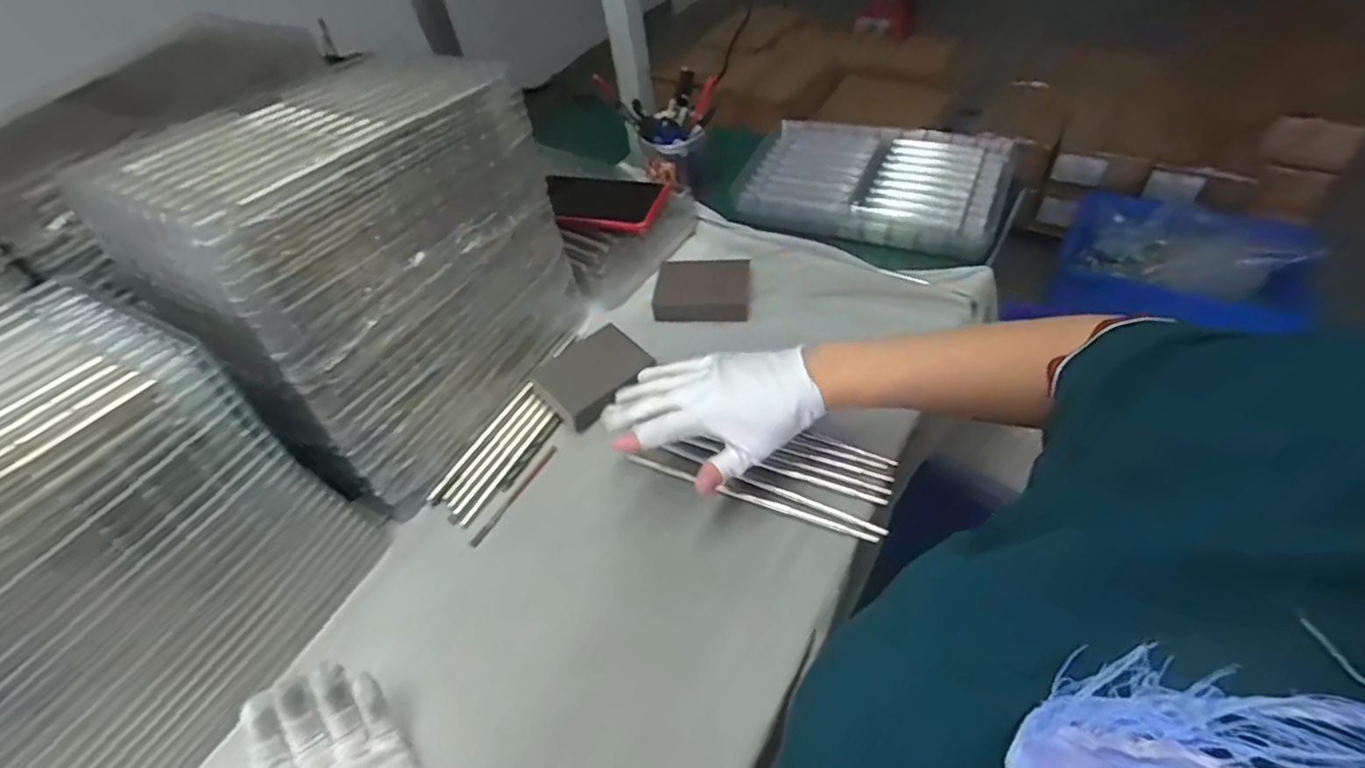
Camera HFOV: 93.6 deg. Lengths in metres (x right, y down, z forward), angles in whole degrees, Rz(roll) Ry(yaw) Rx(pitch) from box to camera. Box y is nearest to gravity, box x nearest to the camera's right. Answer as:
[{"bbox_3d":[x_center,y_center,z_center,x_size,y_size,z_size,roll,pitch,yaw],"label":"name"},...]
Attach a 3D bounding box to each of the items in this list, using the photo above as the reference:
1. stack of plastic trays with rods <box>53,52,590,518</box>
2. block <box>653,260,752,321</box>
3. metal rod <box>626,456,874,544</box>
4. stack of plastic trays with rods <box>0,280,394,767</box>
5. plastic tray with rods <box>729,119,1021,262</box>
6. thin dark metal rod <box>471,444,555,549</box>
[{"bbox_3d":[-0.257,-0.103,0.545,0.196,0.256,0.279,21,55,23],"label":"stack of plastic trays with rods"},{"bbox_3d":[0.021,-0.096,0.658,0.095,0.029,0.066,4,50,10],"label":"block"},{"bbox_3d":[0.051,0.089,0.510,0.205,0.007,0.007,16,50,20],"label":"metal rod"},{"bbox_3d":[-0.408,0.117,0.402,0.198,0.233,0.276,19,54,21],"label":"stack of plastic trays with rods"},{"bbox_3d":[0.207,-0.227,0.722,0.280,0.031,0.172,18,66,24],"label":"plastic tray with rods"},{"bbox_3d":[-0.143,0.095,0.552,0.008,0.008,0.108,21,55,23],"label":"thin dark metal rod"}]

